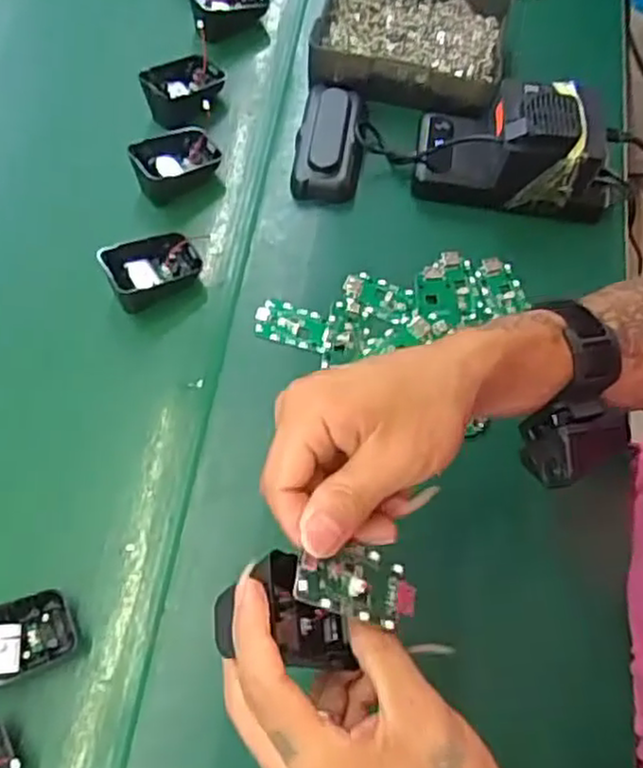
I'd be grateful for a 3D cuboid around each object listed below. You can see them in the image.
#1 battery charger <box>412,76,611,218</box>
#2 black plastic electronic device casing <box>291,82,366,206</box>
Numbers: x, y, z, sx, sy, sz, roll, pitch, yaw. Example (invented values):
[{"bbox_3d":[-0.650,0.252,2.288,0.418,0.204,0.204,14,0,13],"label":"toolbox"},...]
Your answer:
[{"bbox_3d":[0.154,-0.187,0.554,0.153,0.075,0.074,12,67,3],"label":"battery charger"},{"bbox_3d":[0.007,-0.198,0.584,0.052,0.022,0.103,6,67,0],"label":"black plastic electronic device casing"}]

